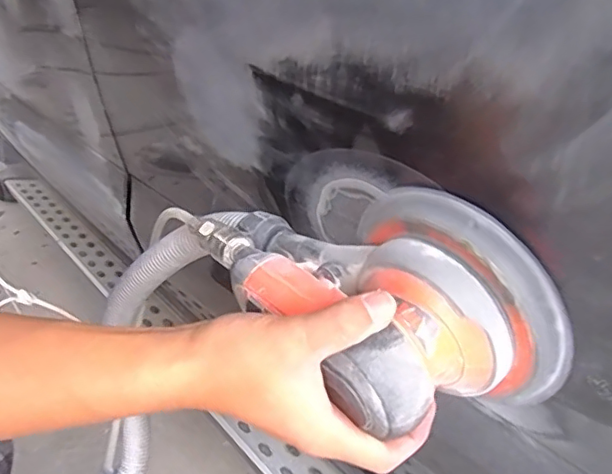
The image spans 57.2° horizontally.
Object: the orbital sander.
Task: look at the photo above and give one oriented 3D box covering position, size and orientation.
[{"bbox_3d":[0.022,0.034,0.343,0.247,0.118,0.116,17,40,34],"label":"orbital sander"}]

